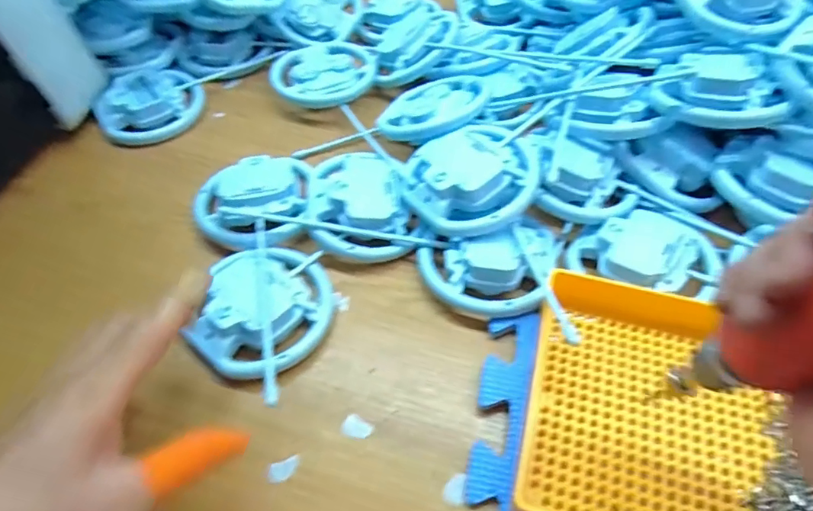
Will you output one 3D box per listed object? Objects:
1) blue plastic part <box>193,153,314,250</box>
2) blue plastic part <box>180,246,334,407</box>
[{"bbox_3d":[-0.119,-0.048,0.402,0.094,0.022,0.092,34,61,25],"label":"blue plastic part"},{"bbox_3d":[-0.099,0.039,0.338,0.083,0.057,0.124,9,54,10],"label":"blue plastic part"}]

